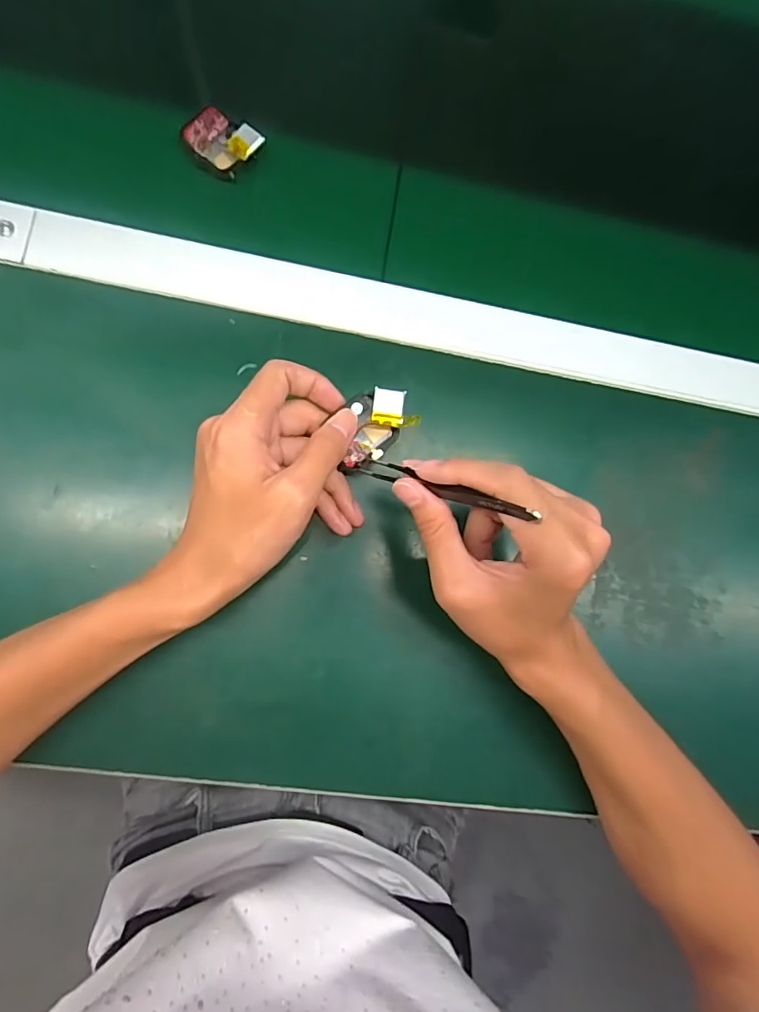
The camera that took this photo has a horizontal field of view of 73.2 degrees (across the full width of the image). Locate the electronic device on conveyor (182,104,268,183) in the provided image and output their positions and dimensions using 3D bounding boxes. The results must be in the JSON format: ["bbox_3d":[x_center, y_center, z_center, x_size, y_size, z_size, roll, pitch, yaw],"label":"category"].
[{"bbox_3d":[-0.108,-0.247,0.348,0.050,0.017,0.037,29,82,-4],"label":"electronic device on conveyor"}]

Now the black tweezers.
[{"bbox_3d":[0.025,-0.013,0.269,0.019,0.124,0.009,37,78,-43],"label":"black tweezers"}]

